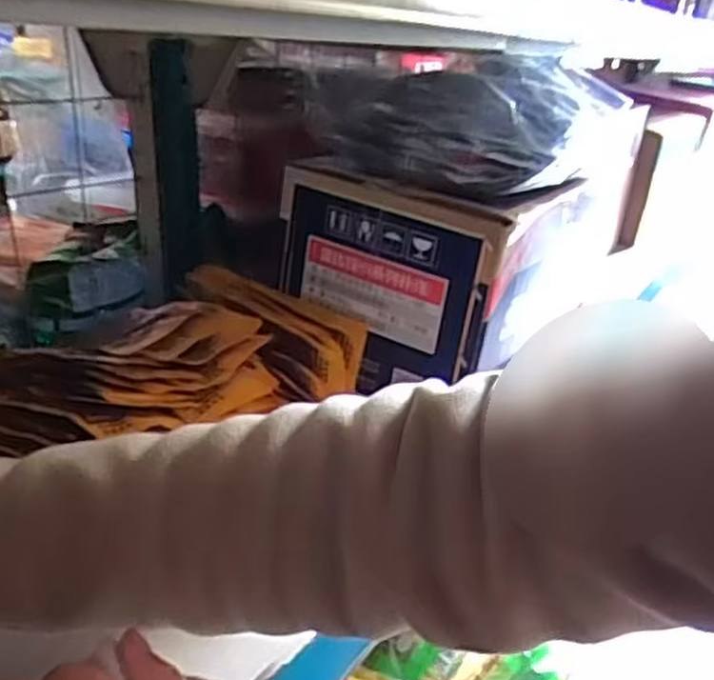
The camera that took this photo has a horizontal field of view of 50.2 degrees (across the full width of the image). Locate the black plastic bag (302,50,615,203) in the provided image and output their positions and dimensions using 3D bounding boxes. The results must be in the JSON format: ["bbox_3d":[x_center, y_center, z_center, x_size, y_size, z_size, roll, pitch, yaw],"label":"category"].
[{"bbox_3d":[0.063,-0.166,0.583,0.215,0.082,0.076,14,24,25],"label":"black plastic bag"}]

